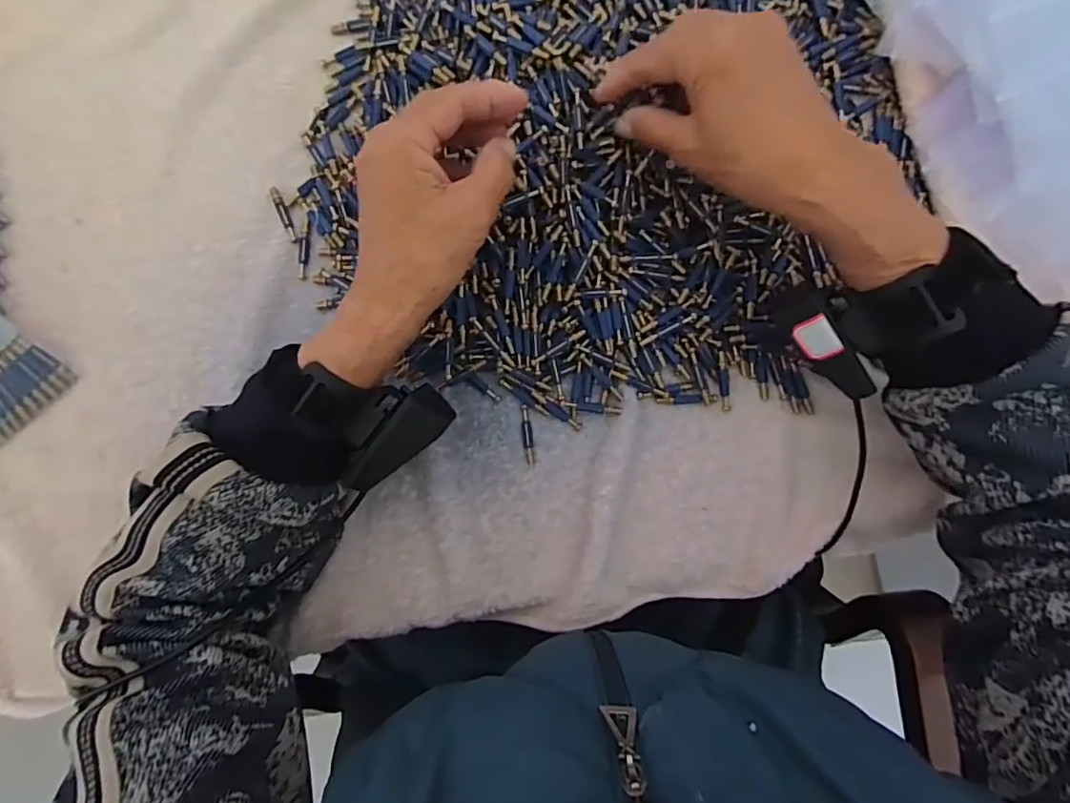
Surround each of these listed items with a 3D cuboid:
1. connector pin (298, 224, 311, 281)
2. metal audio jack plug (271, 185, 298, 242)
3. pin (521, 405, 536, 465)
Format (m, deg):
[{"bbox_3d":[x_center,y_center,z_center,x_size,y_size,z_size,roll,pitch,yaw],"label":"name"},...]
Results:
[{"bbox_3d":[-0.153,-0.099,0.359,0.007,0.004,0.037,2,87,-2],"label":"connector pin"},{"bbox_3d":[-0.166,-0.124,0.359,0.006,0.004,0.039,-24,88,-3],"label":"metal audio jack plug"},{"bbox_3d":[-0.005,0.022,0.359,0.007,0.004,0.039,-6,87,-2],"label":"pin"}]

